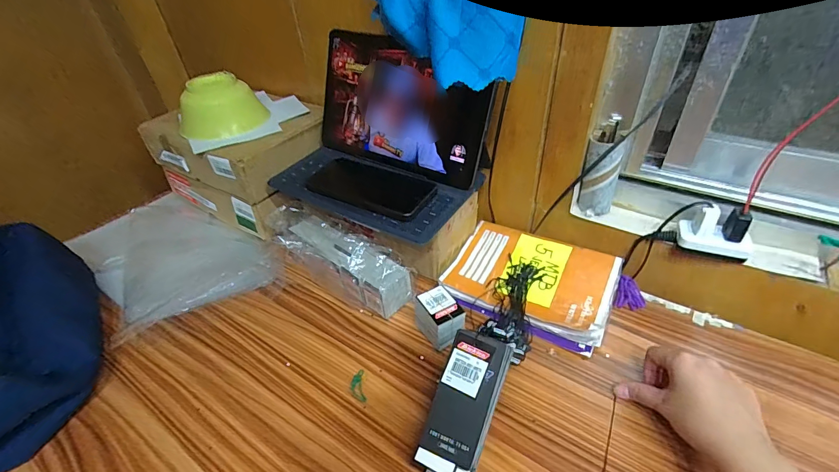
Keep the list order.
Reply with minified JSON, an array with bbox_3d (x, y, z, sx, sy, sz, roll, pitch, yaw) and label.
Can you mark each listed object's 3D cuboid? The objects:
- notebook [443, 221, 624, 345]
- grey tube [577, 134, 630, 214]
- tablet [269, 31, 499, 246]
[{"bbox_3d":[0.147,0.054,0.520,0.202,0.021,0.142,19,47,25],"label":"notebook"},{"bbox_3d":[0.235,-0.082,0.504,0.044,0.096,0.054,16,44,23],"label":"grey tube"},{"bbox_3d":[-0.062,-0.132,0.520,0.273,0.165,0.174,23,47,29],"label":"tablet"}]

